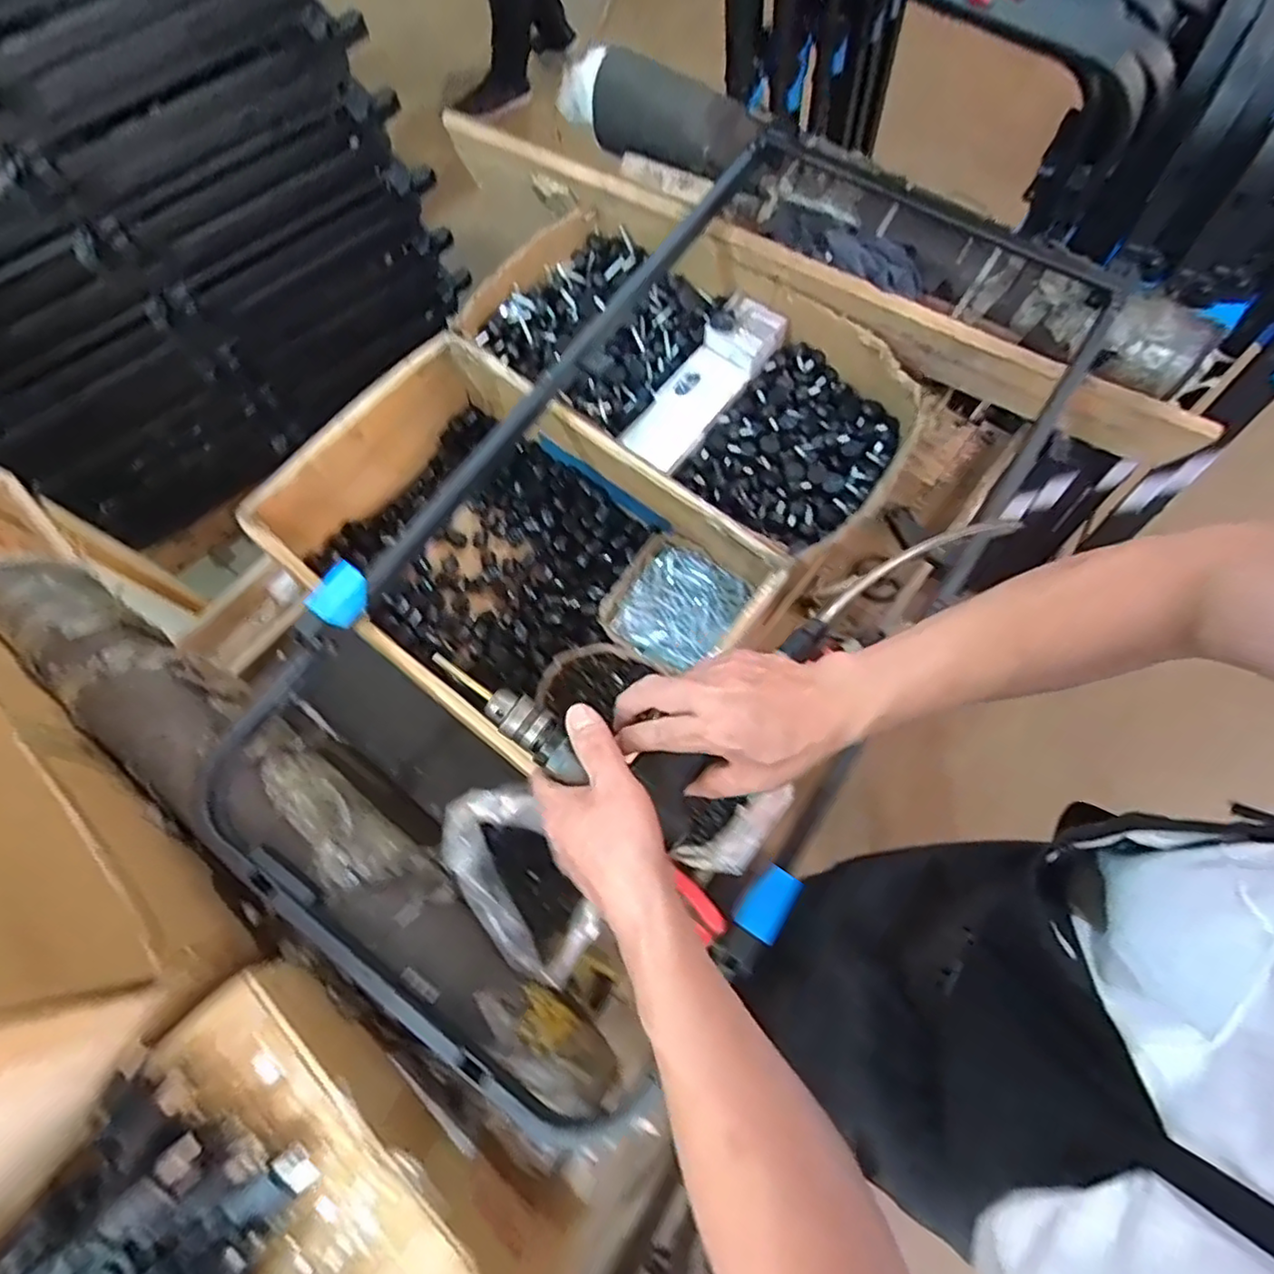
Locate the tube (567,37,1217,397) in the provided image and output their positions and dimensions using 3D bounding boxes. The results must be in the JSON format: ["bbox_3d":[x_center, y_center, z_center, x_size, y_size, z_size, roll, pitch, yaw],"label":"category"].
[{"bbox_3d":[0.274,-0.596,0.887,0.980,0.110,0.109,37,76,12],"label":"tube"}]

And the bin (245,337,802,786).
[{"bbox_3d":[-0.139,-0.081,0.782,0.526,0.162,0.344,36,76,12],"label":"bin"}]

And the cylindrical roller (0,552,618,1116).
[{"bbox_3d":[-0.364,0.154,0.631,0.837,0.094,0.125,33,75,11],"label":"cylindrical roller"}]

